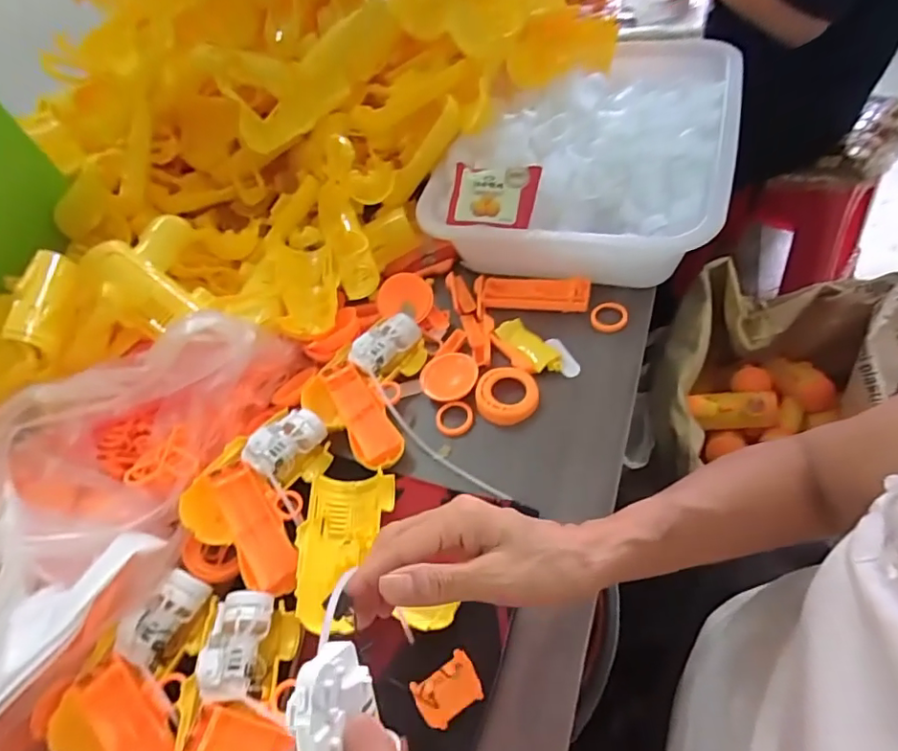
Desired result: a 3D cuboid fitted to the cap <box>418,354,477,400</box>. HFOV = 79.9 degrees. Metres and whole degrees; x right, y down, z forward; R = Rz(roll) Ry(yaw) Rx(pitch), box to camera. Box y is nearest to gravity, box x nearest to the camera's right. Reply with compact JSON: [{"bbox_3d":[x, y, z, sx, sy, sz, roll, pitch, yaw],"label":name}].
[{"bbox_3d":[0.000,-0.003,0.516,0.054,0.009,0.055,-7,52,9],"label":"cap"}]

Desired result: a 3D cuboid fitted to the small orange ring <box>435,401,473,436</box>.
[{"bbox_3d":[0.005,0.040,0.499,0.035,0.010,0.034,-7,52,9],"label":"small orange ring"}]

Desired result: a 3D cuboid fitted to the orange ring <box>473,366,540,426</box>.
[{"bbox_3d":[0.054,0.018,0.495,0.056,0.016,0.058,-7,52,9],"label":"orange ring"}]

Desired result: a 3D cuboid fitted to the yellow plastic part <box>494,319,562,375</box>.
[{"bbox_3d":[0.081,-0.029,0.524,0.032,0.013,0.072,-37,53,-14],"label":"yellow plastic part"}]

